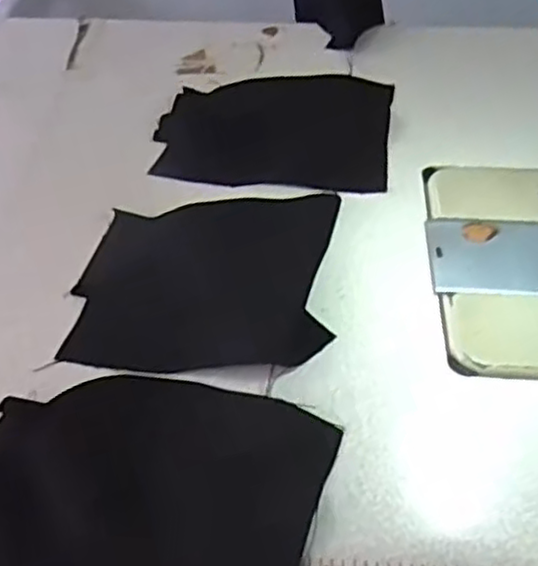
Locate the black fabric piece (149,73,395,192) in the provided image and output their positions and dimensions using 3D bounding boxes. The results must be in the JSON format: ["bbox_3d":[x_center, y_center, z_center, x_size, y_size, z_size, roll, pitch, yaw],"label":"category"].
[{"bbox_3d":[0.006,-0.117,0.532,0.162,0.006,0.140,5,48,6],"label":"black fabric piece"}]

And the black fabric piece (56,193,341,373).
[{"bbox_3d":[-0.036,-0.004,0.429,0.149,0.008,0.135,0,48,0],"label":"black fabric piece"}]

